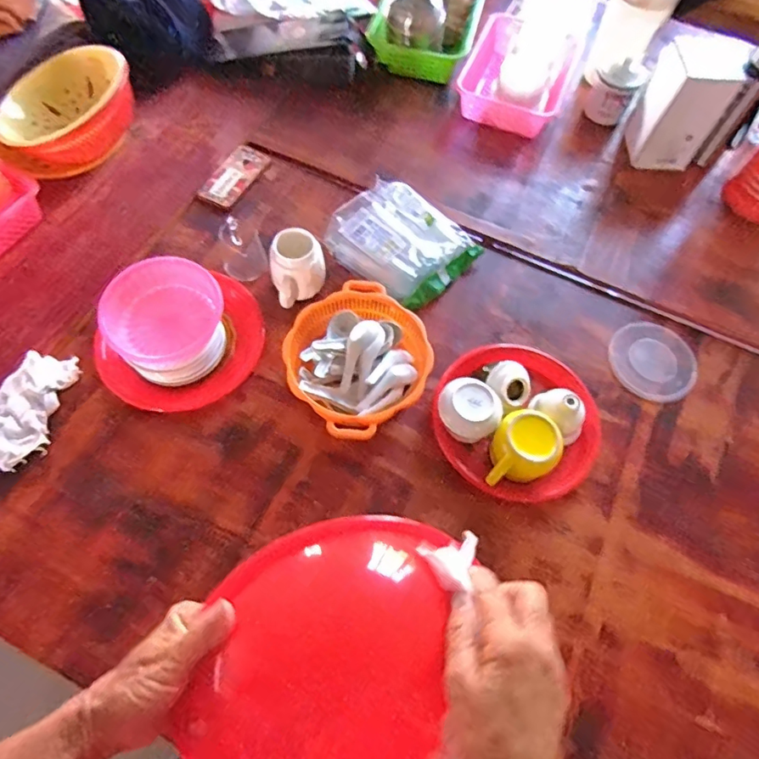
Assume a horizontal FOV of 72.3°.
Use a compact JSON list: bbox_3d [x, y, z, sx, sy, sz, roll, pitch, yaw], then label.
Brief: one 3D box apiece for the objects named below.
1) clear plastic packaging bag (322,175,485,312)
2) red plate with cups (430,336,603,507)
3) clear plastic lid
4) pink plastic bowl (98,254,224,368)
[{"bbox_3d":[0.040,-0.245,0.930,0.217,0.070,0.199,42,70,17],"label":"clear plastic packaging bag"},{"bbox_3d":[0.211,0.050,0.782,0.231,0.081,0.236,1,64,-1],"label":"red plate with cups"},{"bbox_3d":[0.461,-0.032,0.872,0.125,0.012,0.143,-21,66,-11],"label":"clear plastic lid"},{"bbox_3d":[-0.318,-0.098,0.775,0.162,0.052,0.167,1,64,-3],"label":"pink plastic bowl"}]

